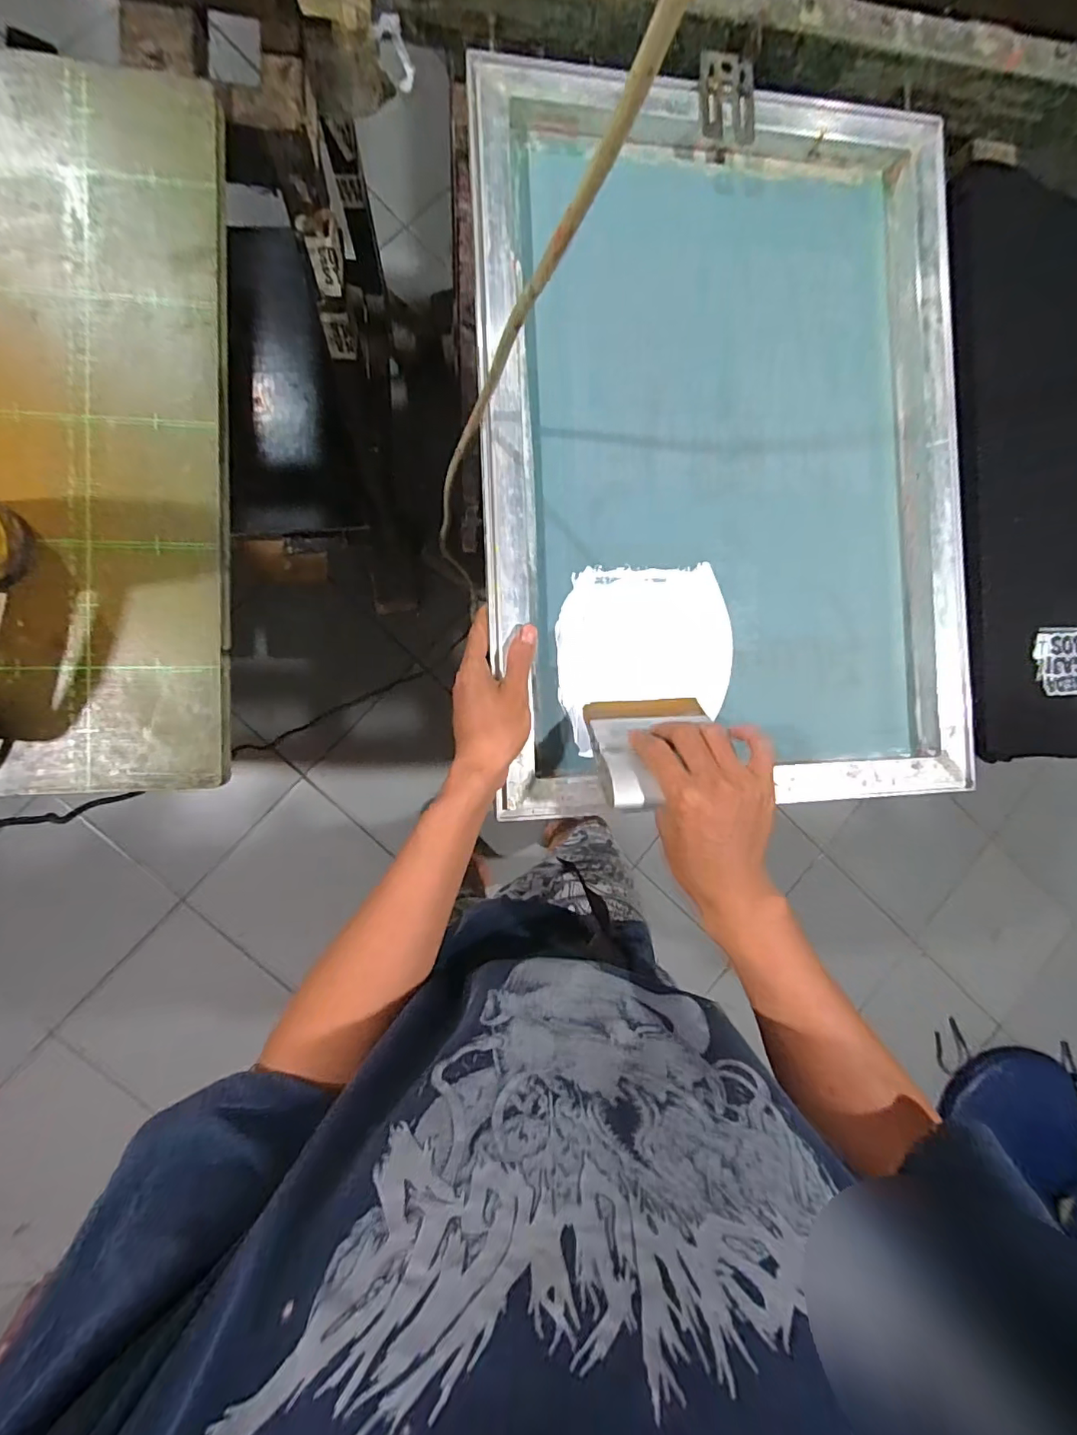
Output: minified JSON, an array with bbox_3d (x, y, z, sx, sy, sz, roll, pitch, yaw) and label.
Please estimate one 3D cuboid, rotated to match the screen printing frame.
[{"bbox_3d":[0.178,-0.249,0.499,0.456,0.035,0.645,-2,90,-9],"label":"screen printing frame"}]

